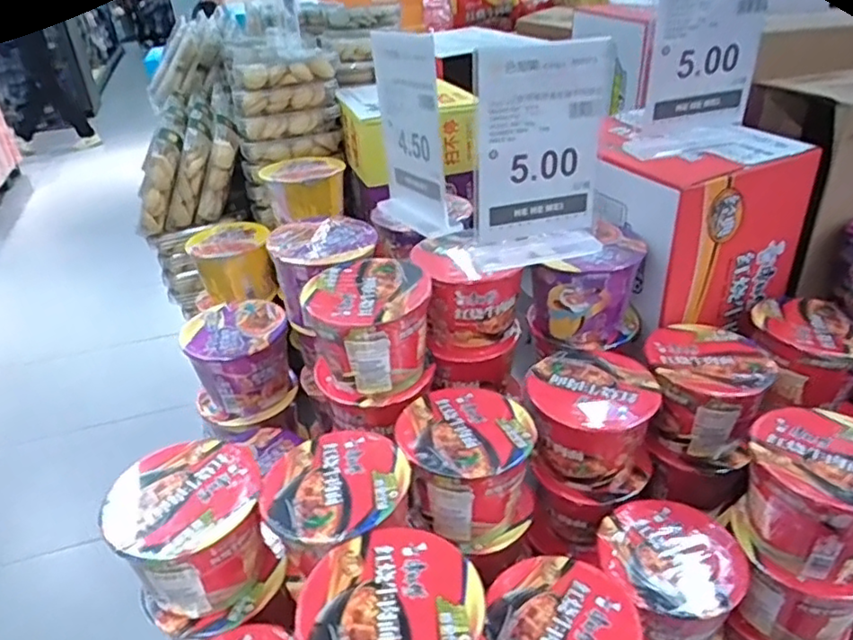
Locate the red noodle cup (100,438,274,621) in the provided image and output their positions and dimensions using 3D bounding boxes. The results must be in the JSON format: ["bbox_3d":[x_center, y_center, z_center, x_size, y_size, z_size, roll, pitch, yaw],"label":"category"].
[{"bbox_3d":[-0.213,0.194,0.576,0.125,0.115,0.118,-1,30,0],"label":"red noodle cup"}]

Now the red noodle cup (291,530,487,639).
[{"bbox_3d":[-0.023,0.253,0.483,0.126,0.113,0.126,-1,30,0],"label":"red noodle cup"}]

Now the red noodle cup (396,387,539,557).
[{"bbox_3d":[0.042,0.151,0.634,0.129,0.109,0.122,-1,30,0],"label":"red noodle cup"}]

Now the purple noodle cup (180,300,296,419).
[{"bbox_3d":[-0.242,0.047,0.818,0.121,0.107,0.121,-9,31,-14],"label":"purple noodle cup"}]

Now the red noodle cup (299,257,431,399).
[{"bbox_3d":[-0.062,0.010,0.675,0.122,0.103,0.120,0,30,2],"label":"red noodle cup"}]

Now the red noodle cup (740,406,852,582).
[{"bbox_3d":[0.357,0.158,0.571,0.124,0.102,0.116,-1,30,0],"label":"red noodle cup"}]

